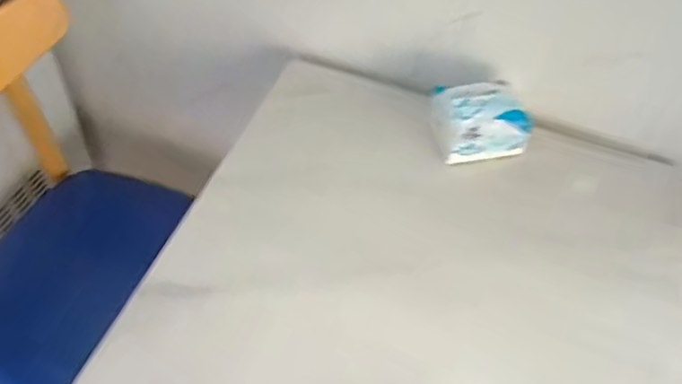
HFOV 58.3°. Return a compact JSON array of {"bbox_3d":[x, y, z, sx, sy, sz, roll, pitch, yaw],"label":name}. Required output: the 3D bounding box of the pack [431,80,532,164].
[{"bbox_3d":[0.184,-0.097,0.823,0.119,0.063,0.100,-11,54,-14],"label":"pack"}]

